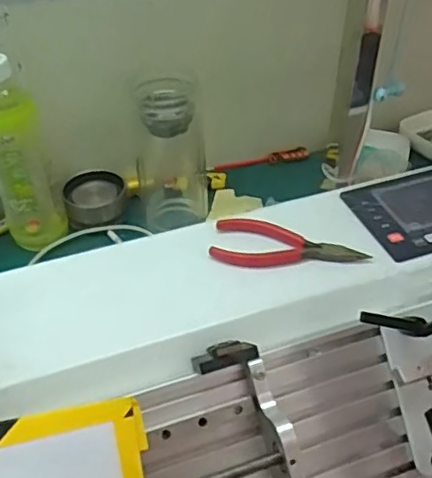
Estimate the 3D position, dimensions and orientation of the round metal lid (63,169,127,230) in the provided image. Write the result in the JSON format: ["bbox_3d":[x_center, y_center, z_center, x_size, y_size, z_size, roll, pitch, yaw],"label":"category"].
[{"bbox_3d":[-0.146,-0.050,0.712,0.071,0.039,0.071,0,42,0],"label":"round metal lid"}]

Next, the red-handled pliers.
[{"bbox_3d":[0.059,0.006,0.482,0.121,0.009,0.051,7,42,8],"label":"red-handled pliers"}]

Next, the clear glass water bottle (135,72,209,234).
[{"bbox_3d":[-0.053,-0.106,0.664,0.077,0.173,0.080,-5,42,-5],"label":"clear glass water bottle"}]

